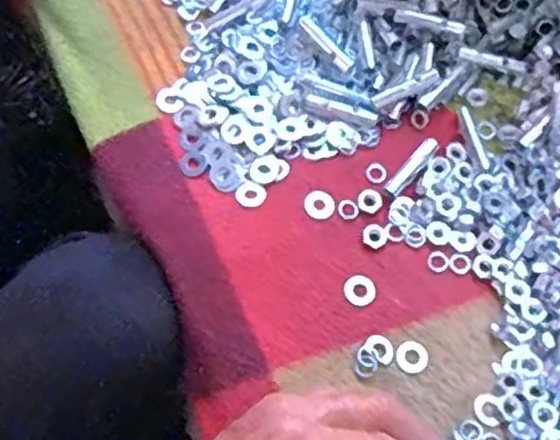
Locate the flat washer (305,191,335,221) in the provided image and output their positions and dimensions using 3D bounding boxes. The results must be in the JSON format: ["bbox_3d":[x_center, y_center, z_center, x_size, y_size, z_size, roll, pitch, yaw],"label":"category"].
[{"bbox_3d":[0.023,-0.009,0.432,0.017,0.004,0.019,-10,67,-6],"label":"flat washer"}]

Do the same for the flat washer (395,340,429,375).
[{"bbox_3d":[0.072,0.074,0.397,0.017,0.004,0.017,41,71,15],"label":"flat washer"}]

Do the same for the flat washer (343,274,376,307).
[{"bbox_3d":[0.045,0.040,0.411,0.018,0.004,0.018,2,68,-4],"label":"flat washer"}]

